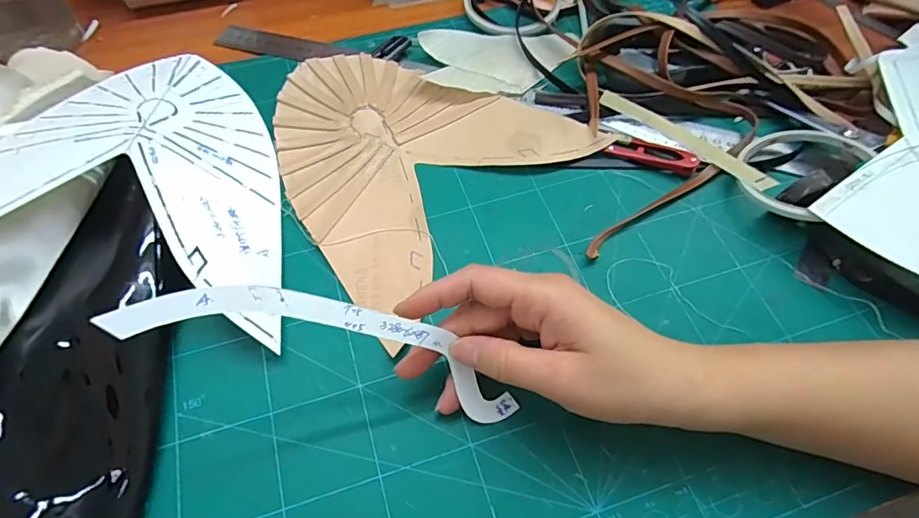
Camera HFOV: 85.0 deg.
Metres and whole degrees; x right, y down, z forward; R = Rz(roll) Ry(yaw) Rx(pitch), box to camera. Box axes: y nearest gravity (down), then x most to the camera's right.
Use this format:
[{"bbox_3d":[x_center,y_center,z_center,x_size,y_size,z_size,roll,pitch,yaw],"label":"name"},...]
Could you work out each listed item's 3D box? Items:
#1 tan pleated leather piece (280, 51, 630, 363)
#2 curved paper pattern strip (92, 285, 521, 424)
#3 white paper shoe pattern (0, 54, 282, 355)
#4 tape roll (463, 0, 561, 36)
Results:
[{"bbox_3d":[-0.041,-0.082,0.367,0.208,0.011,0.206,38,67,18],"label":"tan pleated leather piece"},{"bbox_3d":[-0.054,0.042,0.243,0.195,0.004,0.040,20,89,-22],"label":"curved paper pattern strip"},{"bbox_3d":[-0.205,-0.063,0.320,0.206,0.026,0.213,10,53,-14],"label":"white paper shoe pattern"},{"bbox_3d":[0.048,-0.236,0.455,0.086,0.008,0.088,0,61,-1],"label":"tape roll"}]

